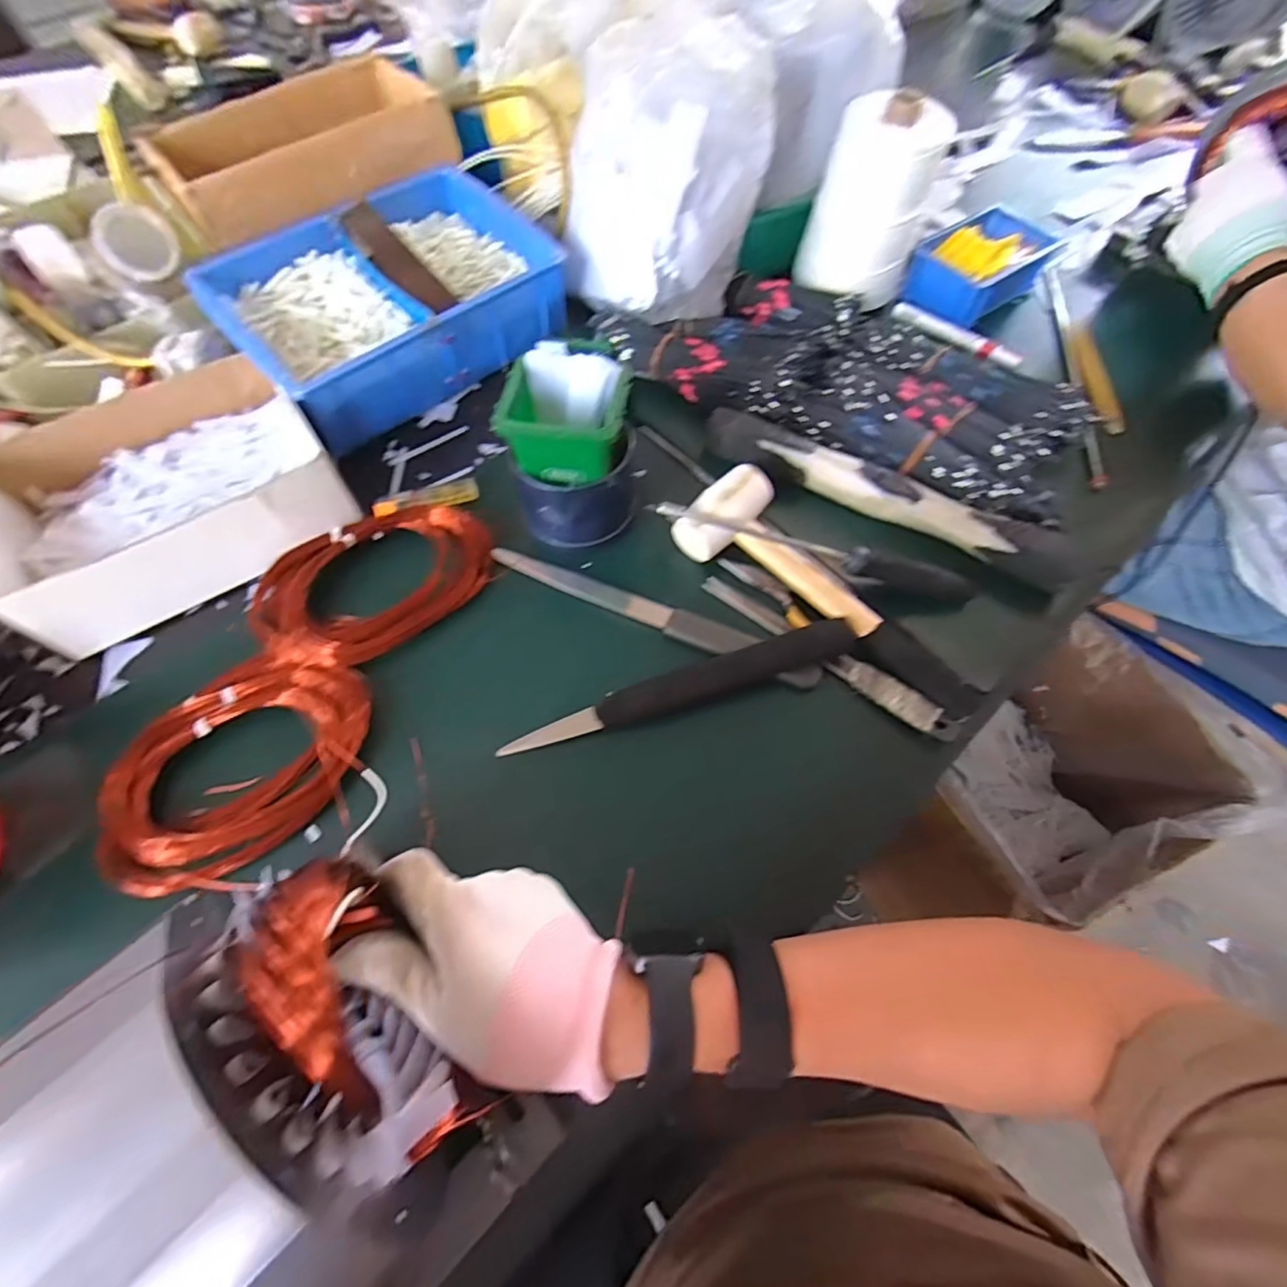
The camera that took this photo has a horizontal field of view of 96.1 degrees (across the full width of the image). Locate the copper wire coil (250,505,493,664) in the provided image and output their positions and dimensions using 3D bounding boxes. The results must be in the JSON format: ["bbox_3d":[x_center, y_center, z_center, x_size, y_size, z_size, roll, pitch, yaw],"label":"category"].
[{"bbox_3d":[-0.216,-0.054,0.461,0.188,0.034,0.128,-26,65,-13],"label":"copper wire coil"}]

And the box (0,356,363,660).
[{"bbox_3d":[-0.396,-0.131,0.483,0.243,0.071,0.192,-30,66,-15],"label":"box"}]

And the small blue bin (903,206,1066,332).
[{"bbox_3d":[0.366,-0.411,0.634,0.150,0.058,0.106,-41,69,-19],"label":"small blue bin"}]

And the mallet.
[{"bbox_3d":[0.142,-0.046,0.447,0.265,0.047,0.084,35,67,17],"label":"mallet"}]

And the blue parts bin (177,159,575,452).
[{"bbox_3d":[-0.247,-0.339,0.576,0.296,0.093,0.209,-38,68,-18],"label":"blue parts bin"}]

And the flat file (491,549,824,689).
[{"bbox_3d":[0.005,-0.026,0.453,0.272,0.012,0.026,22,60,15],"label":"flat file"}]

